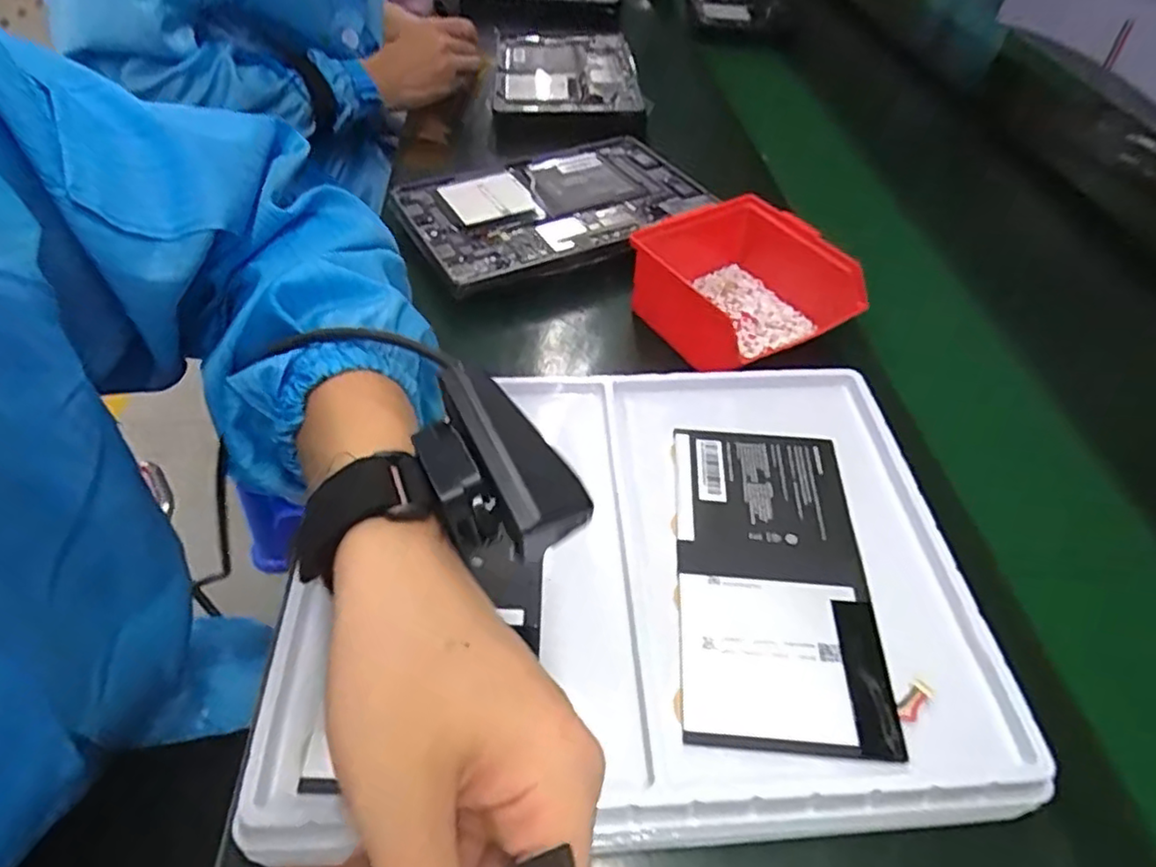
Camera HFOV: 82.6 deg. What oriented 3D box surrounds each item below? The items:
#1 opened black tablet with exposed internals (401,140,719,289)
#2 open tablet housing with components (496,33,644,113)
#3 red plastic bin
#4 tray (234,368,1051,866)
[{"bbox_3d":[-0.019,-0.208,0.588,0.258,0.011,0.176,-20,52,-19],"label":"opened black tablet with exposed internals"},{"bbox_3d":[-0.014,-0.456,0.820,0.168,0.010,0.261,1,48,-2],"label":"open tablet housing with components"},{"bbox_3d":[0.113,-0.108,0.490,0.134,0.065,0.141,-25,54,-23],"label":"red plastic bin"},{"bbox_3d":[0.024,0.068,0.340,0.316,0.039,0.245,-2,48,-4],"label":"tray"}]

